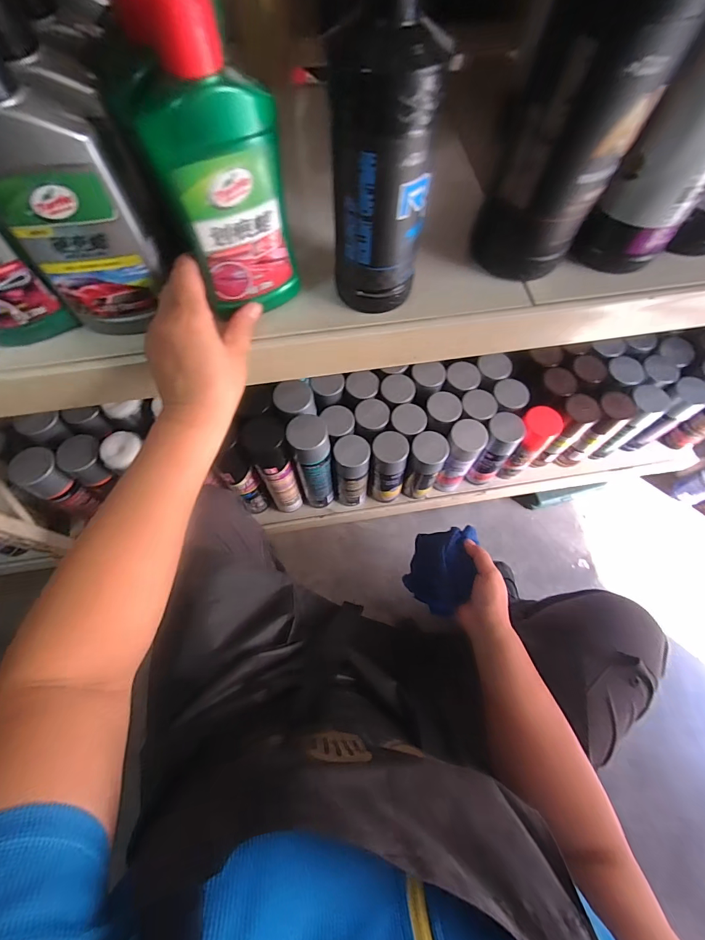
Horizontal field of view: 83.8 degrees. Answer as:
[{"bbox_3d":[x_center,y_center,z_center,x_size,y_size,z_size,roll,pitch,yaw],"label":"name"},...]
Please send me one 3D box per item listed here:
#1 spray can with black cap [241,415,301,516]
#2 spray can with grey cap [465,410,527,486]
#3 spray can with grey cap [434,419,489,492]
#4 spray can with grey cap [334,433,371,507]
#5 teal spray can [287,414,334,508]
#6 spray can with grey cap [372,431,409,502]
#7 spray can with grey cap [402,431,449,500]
[{"bbox_3d":[-0.133,-0.003,0.703,0.056,0.265,0.075,-15,69,-6],"label":"spray can with black cap"},{"bbox_3d":[0.267,-0.032,0.764,0.061,0.189,0.066,0,68,0],"label":"spray can with grey cap"},{"bbox_3d":[0.196,-0.020,0.740,0.061,0.179,0.063,0,68,0],"label":"spray can with grey cap"},{"bbox_3d":[0.000,0.007,0.736,0.060,0.190,0.060,0,68,0],"label":"spray can with grey cap"},{"bbox_3d":[-0.066,-0.004,0.704,0.058,0.264,0.057,0,68,0],"label":"teal spray can"},{"bbox_3d":[0.069,0.000,0.750,0.067,0.188,0.069,6,68,3],"label":"spray can with grey cap"},{"bbox_3d":[0.134,-0.002,0.750,0.060,0.189,0.057,0,68,0],"label":"spray can with grey cap"}]

